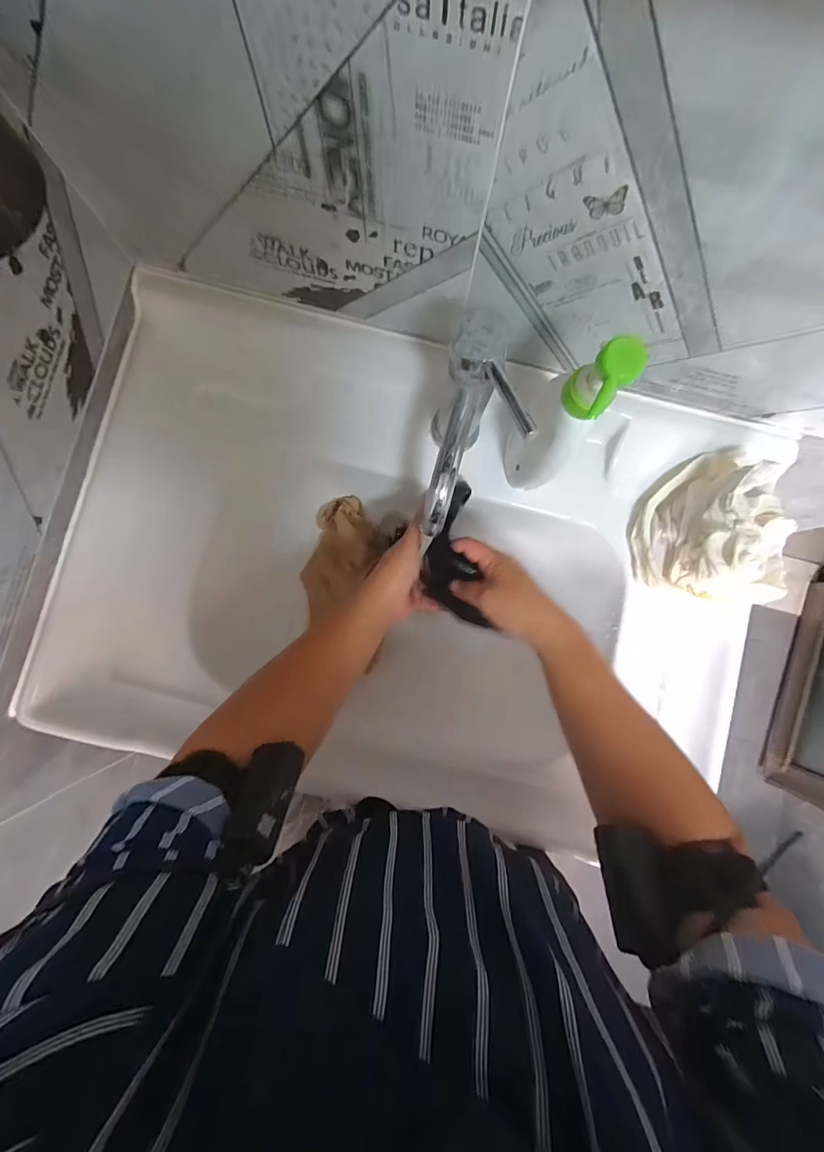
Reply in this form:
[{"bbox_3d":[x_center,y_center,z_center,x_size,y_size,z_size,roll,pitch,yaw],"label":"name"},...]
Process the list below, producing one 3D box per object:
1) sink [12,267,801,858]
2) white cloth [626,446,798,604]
[{"bbox_3d":[-0.004,0.008,0.506,0.706,0.158,0.487,15,85,-1],"label":"sink"},{"bbox_3d":[0.325,-0.054,0.439,0.150,0.087,0.154,13,85,-1],"label":"white cloth"}]

